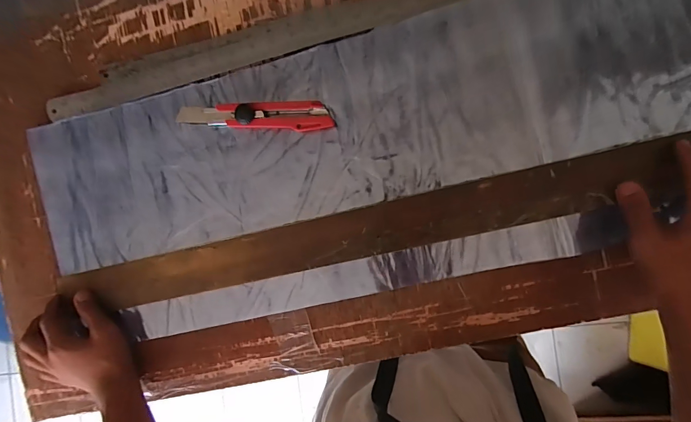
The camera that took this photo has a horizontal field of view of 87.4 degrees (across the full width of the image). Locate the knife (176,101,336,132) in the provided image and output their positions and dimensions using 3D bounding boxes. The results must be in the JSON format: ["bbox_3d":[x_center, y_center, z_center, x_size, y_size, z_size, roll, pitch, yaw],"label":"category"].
[{"bbox_3d":[-0.104,-0.107,0.413,0.176,0.018,0.031,0,90,8],"label":"knife"}]

